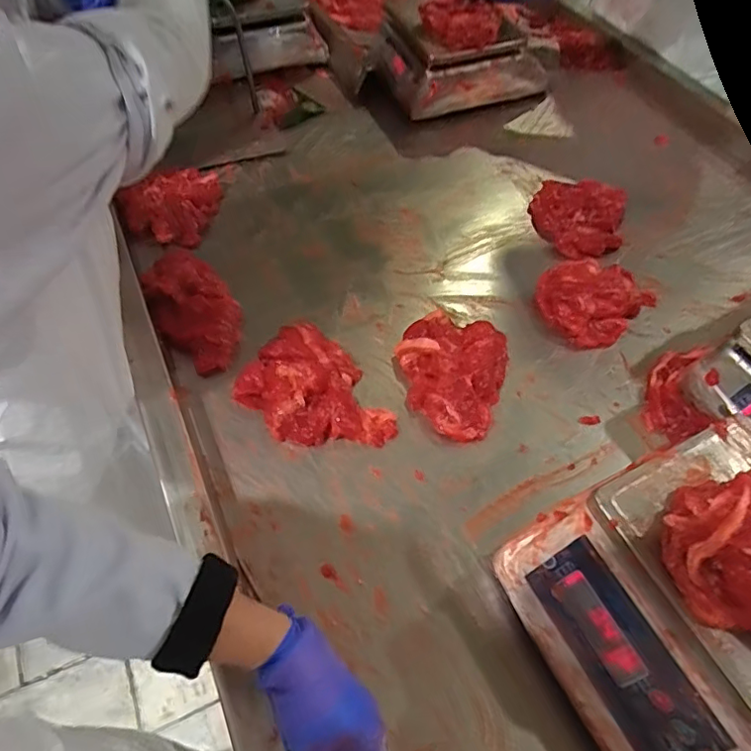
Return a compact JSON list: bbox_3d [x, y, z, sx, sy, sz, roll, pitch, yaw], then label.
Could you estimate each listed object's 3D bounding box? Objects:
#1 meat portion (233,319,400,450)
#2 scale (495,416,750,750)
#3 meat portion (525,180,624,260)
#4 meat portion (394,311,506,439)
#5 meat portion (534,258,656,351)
[{"bbox_3d":[-0.065,0.022,0.632,0.170,0.042,0.126,38,64,23],"label":"meat portion"},{"bbox_3d":[0.261,0.185,0.463,0.238,0.145,0.217,-23,59,-14],"label":"scale"},{"bbox_3d":[0.299,-0.230,0.834,0.136,0.054,0.139,13,57,9],"label":"meat portion"},{"bbox_3d":[0.088,-0.007,0.669,0.125,0.043,0.162,15,58,10],"label":"meat portion"},{"bbox_3d":[0.287,-0.109,0.747,0.129,0.045,0.154,40,65,23],"label":"meat portion"}]

